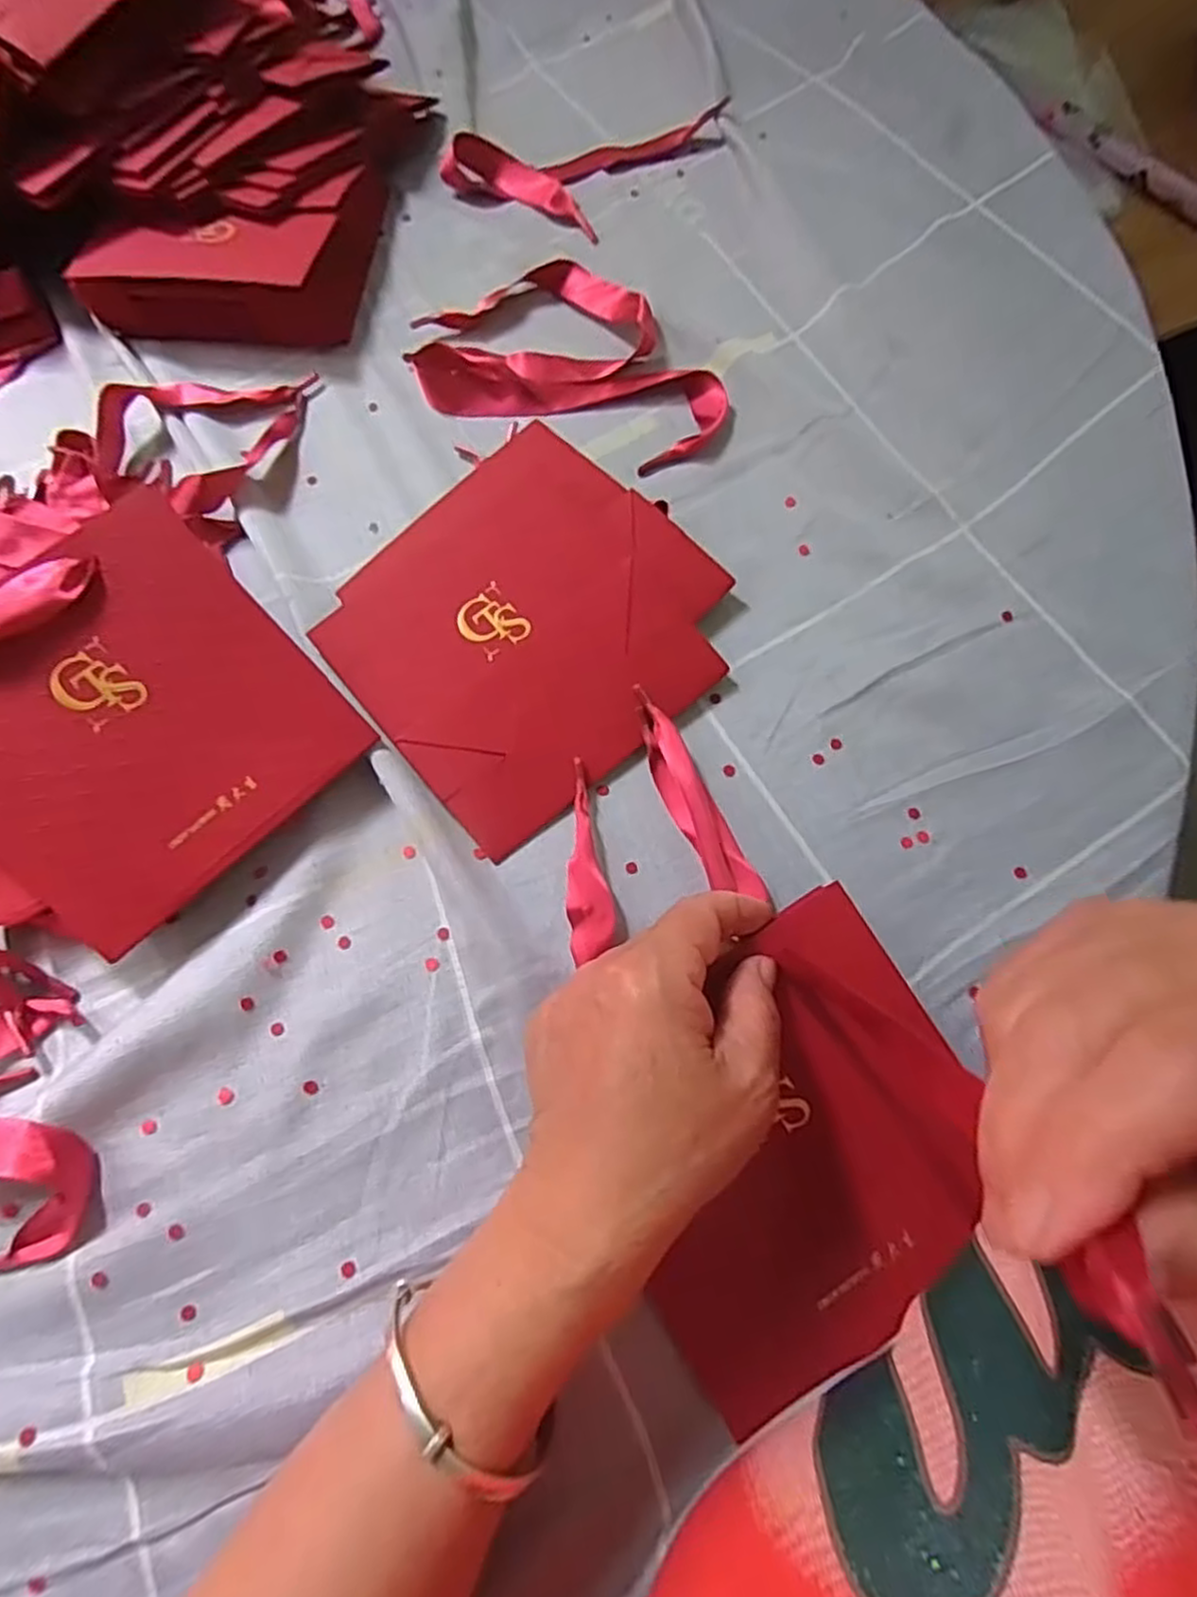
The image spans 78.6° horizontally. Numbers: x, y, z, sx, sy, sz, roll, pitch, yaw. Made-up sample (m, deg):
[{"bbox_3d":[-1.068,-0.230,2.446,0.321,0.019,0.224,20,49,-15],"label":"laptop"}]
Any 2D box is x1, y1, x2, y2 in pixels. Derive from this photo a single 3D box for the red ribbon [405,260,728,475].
[{"bbox_3d":[-0.009,-0.246,0.403,0.173,0.017,0.117,23,72,10],"label":"red ribbon"}]

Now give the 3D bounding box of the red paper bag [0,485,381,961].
[{"bbox_3d":[-0.190,-0.031,0.297,0.139,0.012,0.139,-41,99,-14],"label":"red paper bag"}]

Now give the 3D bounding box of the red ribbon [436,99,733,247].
[{"bbox_3d":[-0.009,-0.402,0.445,0.103,0.019,0.134,34,74,13],"label":"red ribbon"}]

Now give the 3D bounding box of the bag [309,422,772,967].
[{"bbox_3d":[-0.010,-0.059,0.334,0.164,0.023,0.225,-40,74,-13],"label":"bag"}]

